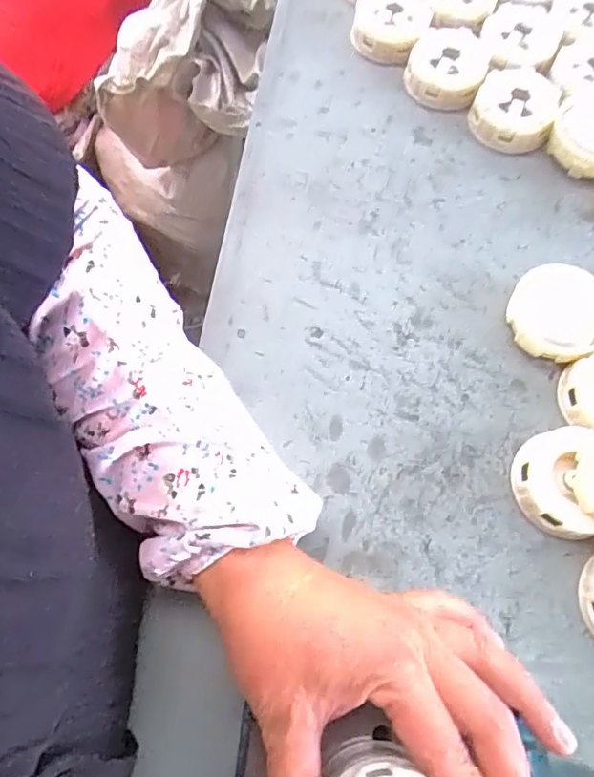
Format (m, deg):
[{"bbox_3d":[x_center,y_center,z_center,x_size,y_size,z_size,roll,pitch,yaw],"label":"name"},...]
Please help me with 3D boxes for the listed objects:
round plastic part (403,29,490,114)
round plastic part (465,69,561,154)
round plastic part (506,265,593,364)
[{"bbox_3d":[0.119,-0.258,0.437,0.061,0.018,0.066,0,69,-1],"label":"round plastic part"},{"bbox_3d":[0.168,-0.217,0.426,0.061,0.022,0.072,22,70,7],"label":"round plastic part"},{"bbox_3d":[0.173,-0.049,0.363,0.062,0.026,0.060,0,69,-1],"label":"round plastic part"}]

